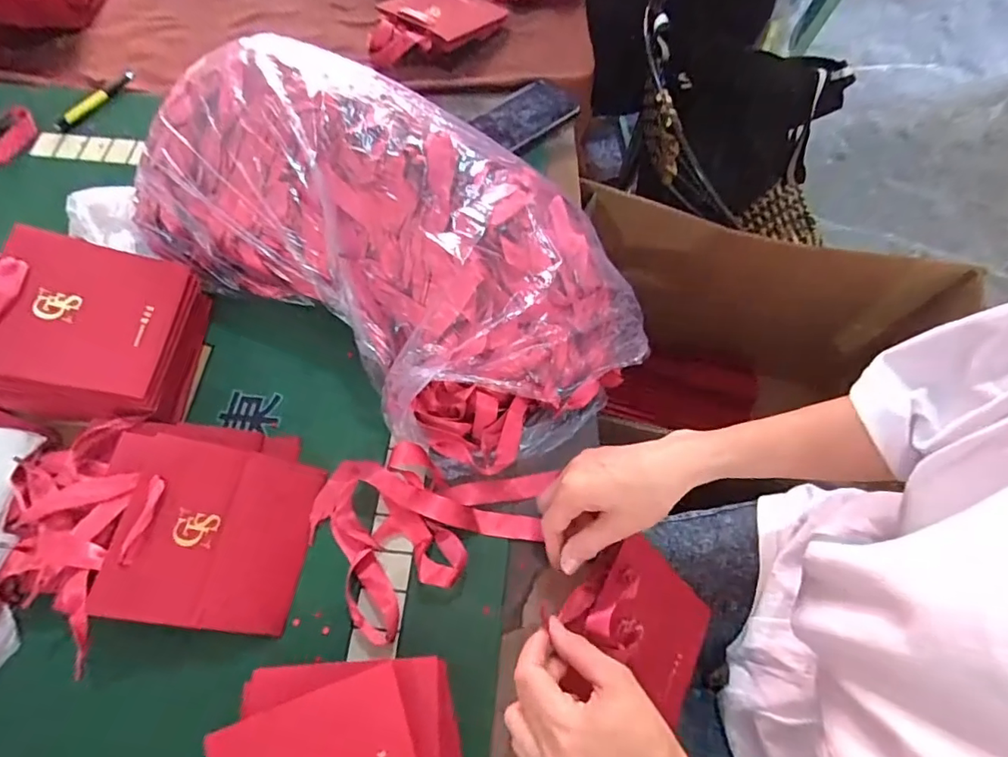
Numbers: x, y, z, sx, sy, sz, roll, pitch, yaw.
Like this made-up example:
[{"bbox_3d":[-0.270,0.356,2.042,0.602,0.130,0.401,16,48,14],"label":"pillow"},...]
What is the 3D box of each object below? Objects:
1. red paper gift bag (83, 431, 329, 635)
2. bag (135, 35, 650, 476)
[{"bbox_3d":[-0.246,0.126,0.436,0.158,0.016,0.138,21,63,-24],"label":"red paper gift bag"},{"bbox_3d":[-0.105,-0.142,0.503,0.489,0.137,0.282,35,69,16],"label":"bag"}]

